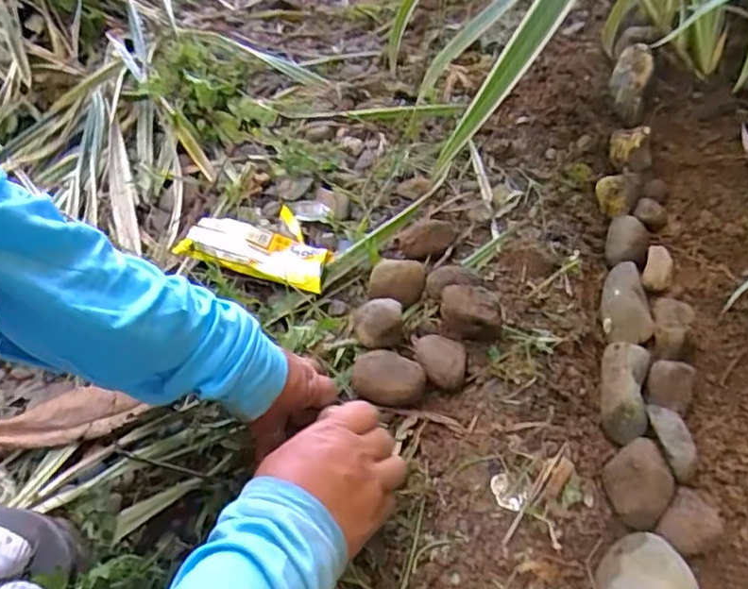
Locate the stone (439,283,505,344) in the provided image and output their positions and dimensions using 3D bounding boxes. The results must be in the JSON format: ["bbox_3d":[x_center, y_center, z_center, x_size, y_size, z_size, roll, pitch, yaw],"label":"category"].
[{"bbox_3d":[0.090,0.017,0.579,0.056,0.035,0.038,12,51,12],"label":"stone"}]

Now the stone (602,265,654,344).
[{"bbox_3d":[0.246,0.008,0.617,0.038,0.030,0.098,3,50,5],"label":"stone"}]

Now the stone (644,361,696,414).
[{"bbox_3d":[0.254,0.080,0.542,0.035,0.031,0.039,19,53,18],"label":"stone"}]

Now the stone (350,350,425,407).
[{"bbox_3d":[0.012,0.071,0.544,0.062,0.031,0.044,3,50,5],"label":"stone"}]

